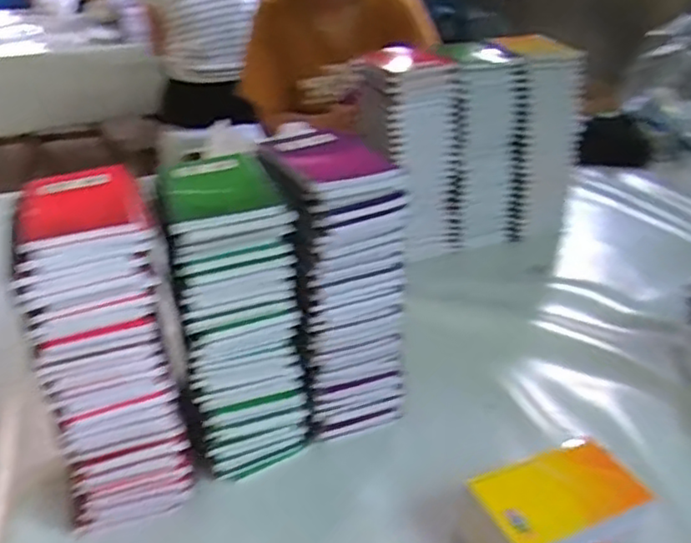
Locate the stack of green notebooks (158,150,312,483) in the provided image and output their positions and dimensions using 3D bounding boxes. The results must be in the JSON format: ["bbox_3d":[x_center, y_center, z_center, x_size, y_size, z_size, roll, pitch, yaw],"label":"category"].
[{"bbox_3d":[-0.094,0.049,0.608,0.097,0.275,0.121,-9,29,-12],"label":"stack of green notebooks"}]

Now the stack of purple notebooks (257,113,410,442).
[{"bbox_3d":[-0.006,0.021,0.656,0.105,0.283,0.117,-11,30,-16],"label":"stack of purple notebooks"}]

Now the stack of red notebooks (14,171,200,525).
[{"bbox_3d":[-0.201,0.067,0.580,0.104,0.272,0.127,-9,30,-13],"label":"stack of red notebooks"}]

